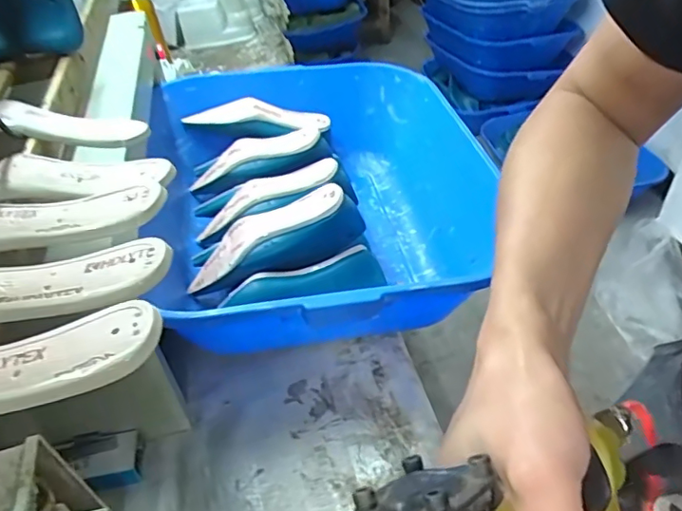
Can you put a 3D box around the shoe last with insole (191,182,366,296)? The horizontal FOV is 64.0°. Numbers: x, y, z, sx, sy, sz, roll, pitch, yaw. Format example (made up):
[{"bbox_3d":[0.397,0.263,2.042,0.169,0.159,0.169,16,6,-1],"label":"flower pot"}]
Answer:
[{"bbox_3d":[-0.094,-0.015,0.736,0.245,0.077,0.064,-23,43,5],"label":"shoe last with insole"}]

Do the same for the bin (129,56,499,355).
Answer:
[{"bbox_3d":[-0.041,-0.085,0.836,0.448,0.178,0.585,-12,43,-6],"label":"bin"}]

